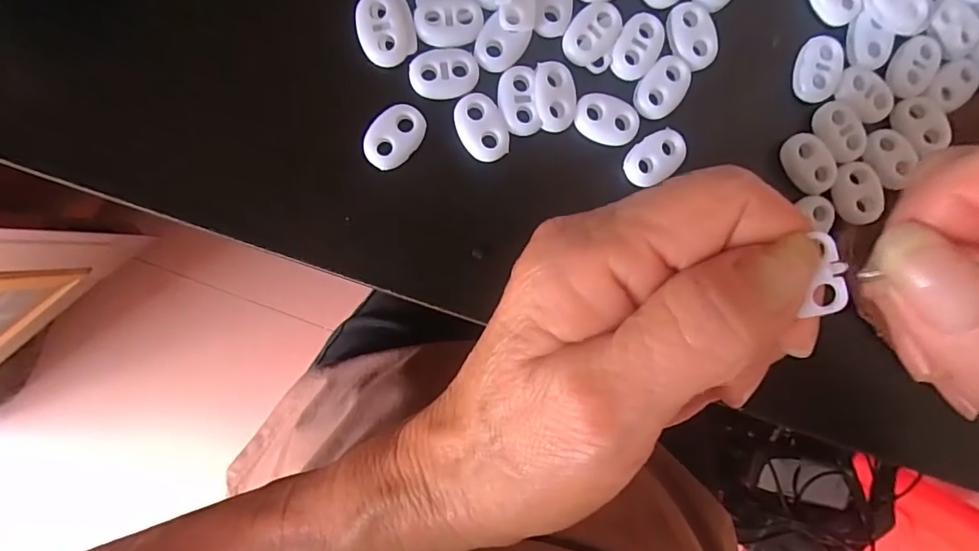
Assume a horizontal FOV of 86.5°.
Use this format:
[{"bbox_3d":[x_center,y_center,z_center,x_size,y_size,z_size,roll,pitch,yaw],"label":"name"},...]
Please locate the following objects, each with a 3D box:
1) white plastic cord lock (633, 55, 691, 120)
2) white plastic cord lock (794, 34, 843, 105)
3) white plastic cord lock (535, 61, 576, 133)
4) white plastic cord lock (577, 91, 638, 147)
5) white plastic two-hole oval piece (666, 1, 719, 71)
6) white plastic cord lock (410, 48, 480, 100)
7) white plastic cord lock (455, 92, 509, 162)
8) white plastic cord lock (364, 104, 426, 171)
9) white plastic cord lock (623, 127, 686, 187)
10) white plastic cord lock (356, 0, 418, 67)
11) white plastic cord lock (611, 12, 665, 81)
[{"bbox_3d":[0.060,-0.064,0.178,0.015,0.004,0.022,42,89,-6],"label":"white plastic cord lock"},{"bbox_3d":[0.116,-0.073,0.184,0.015,0.004,0.022,6,92,-6],"label":"white plastic cord lock"},{"bbox_3d":[0.022,-0.060,0.173,0.014,0.004,0.022,-6,94,-5],"label":"white plastic cord lock"},{"bbox_3d":[0.040,-0.053,0.176,0.022,0.004,0.016,10,92,-6],"label":"white plastic cord lock"},{"bbox_3d":[0.070,-0.082,0.177,0.016,0.004,0.022,-20,95,-4],"label":"white plastic two-hole oval piece"},{"bbox_3d":[-0.015,-0.066,0.170,0.022,0.004,0.016,0,93,-5],"label":"white plastic cord lock"},{"bbox_3d":[-0.002,-0.049,0.172,0.015,0.004,0.022,-26,95,-3],"label":"white plastic cord lock"},{"bbox_3d":[-0.031,-0.045,0.170,0.015,0.004,0.022,39,89,-6],"label":"white plastic cord lock"},{"bbox_3d":[0.057,-0.040,0.179,0.022,0.004,0.015,-36,96,-2],"label":"white plastic cord lock"},{"bbox_3d":[-0.033,-0.080,0.168,0.018,0.004,0.021,-14,94,-4],"label":"white plastic cord lock"},{"bbox_3d":[0.051,-0.078,0.177,0.015,0.004,0.022,23,91,-6],"label":"white plastic cord lock"}]

